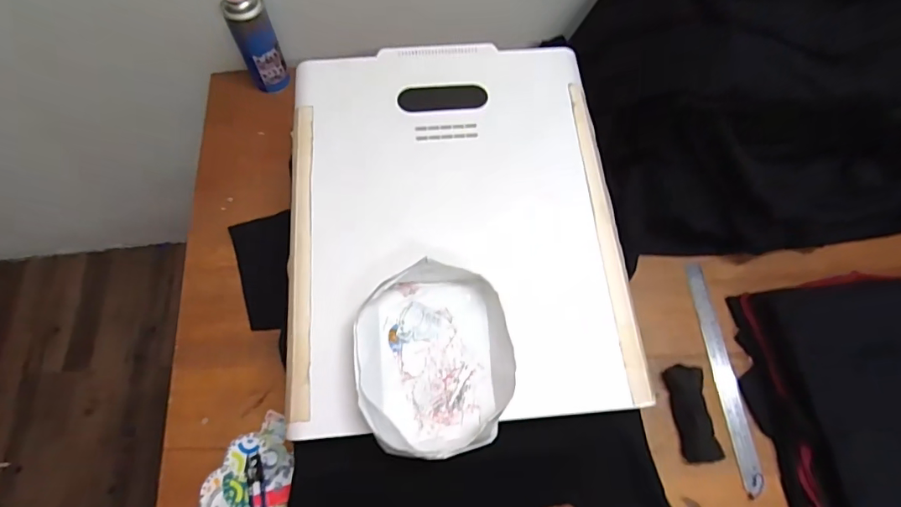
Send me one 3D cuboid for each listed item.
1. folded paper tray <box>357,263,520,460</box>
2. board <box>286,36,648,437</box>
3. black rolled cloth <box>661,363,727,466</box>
[{"bbox_3d":[-0.014,0.109,0.508,0.164,0.046,0.191,-8,68,-6],"label":"folded paper tray"},{"bbox_3d":[0.002,-0.056,0.606,0.394,0.034,0.502,-4,68,-4],"label":"board"},{"bbox_3d":[0.334,0.218,0.661,0.047,0.021,0.123,-4,68,-4],"label":"black rolled cloth"}]

